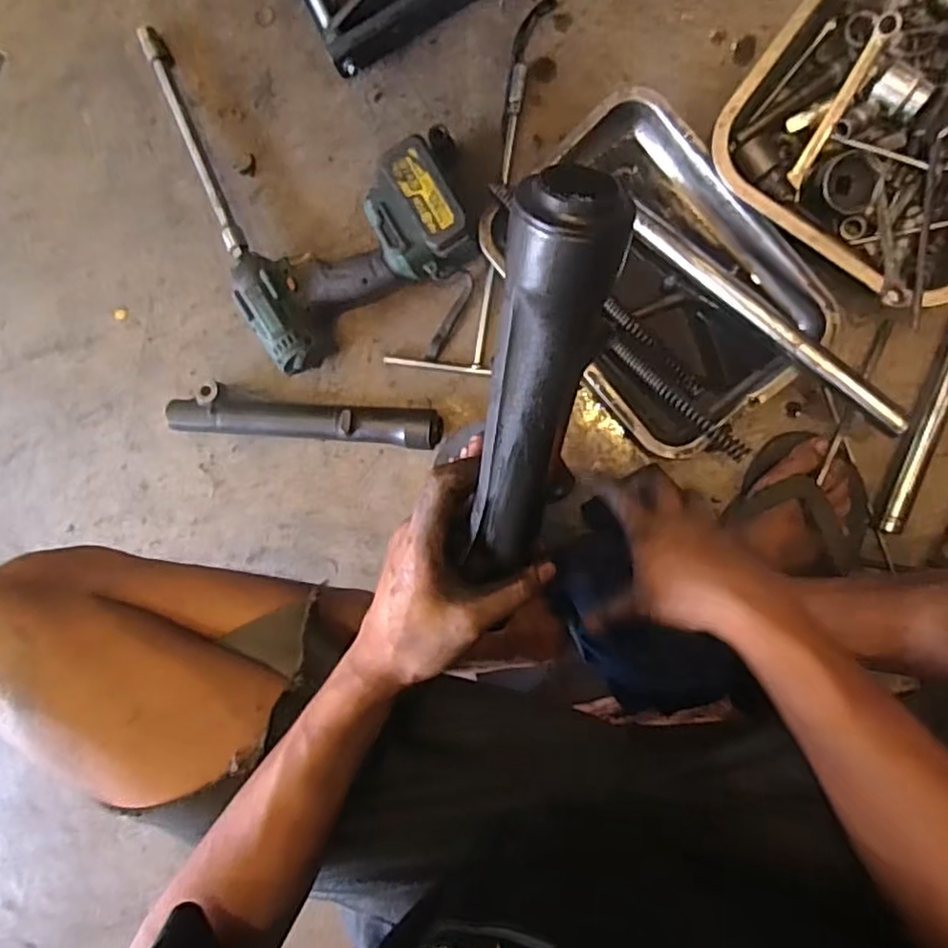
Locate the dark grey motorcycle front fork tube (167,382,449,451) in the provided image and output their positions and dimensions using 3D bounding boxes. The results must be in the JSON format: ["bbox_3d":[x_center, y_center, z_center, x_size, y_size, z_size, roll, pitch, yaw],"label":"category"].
[{"bbox_3d":[-0.184,-0.062,0.704,0.296,0.043,0.053,5,93,8],"label":"dark grey motorcycle front fork tube"}]

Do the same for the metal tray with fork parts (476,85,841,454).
[{"bbox_3d":[0.174,-0.185,0.643,0.224,0.054,0.304,-45,86,8],"label":"metal tray with fork parts"}]

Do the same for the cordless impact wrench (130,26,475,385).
[{"bbox_3d":[-0.166,-0.331,0.673,0.252,0.080,0.389,-23,89,9],"label":"cordless impact wrench"}]

